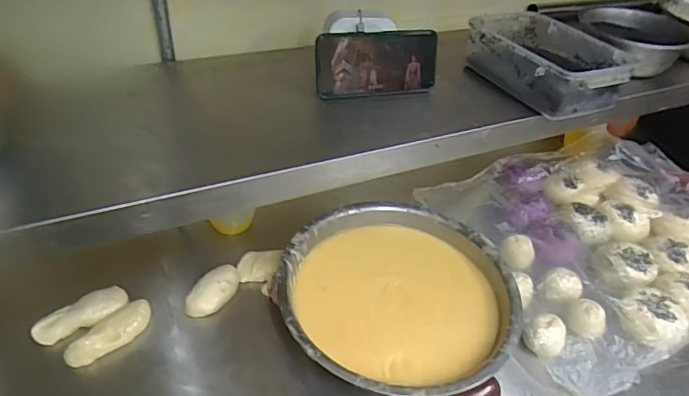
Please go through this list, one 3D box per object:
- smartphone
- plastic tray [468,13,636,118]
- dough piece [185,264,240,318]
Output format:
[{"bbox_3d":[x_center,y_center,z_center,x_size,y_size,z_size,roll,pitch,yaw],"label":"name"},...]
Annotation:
[{"bbox_3d":[0.044,-0.172,0.619,0.161,0.078,0.005,-8,23,-17],"label":"smartphone"},{"bbox_3d":[0.279,-0.188,0.674,0.135,0.071,0.207,-15,44,-24],"label":"plastic tray"},{"bbox_3d":[-0.189,0.134,0.706,0.045,0.027,0.093,21,43,15],"label":"dough piece"}]

